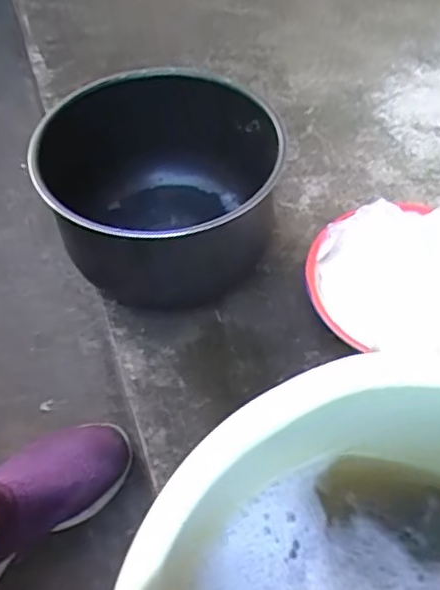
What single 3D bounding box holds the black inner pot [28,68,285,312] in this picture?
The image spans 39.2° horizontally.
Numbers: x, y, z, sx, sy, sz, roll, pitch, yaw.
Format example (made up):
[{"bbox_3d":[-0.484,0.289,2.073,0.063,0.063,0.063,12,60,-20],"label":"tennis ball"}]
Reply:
[{"bbox_3d":[-0.050,-0.099,0.636,0.236,0.152,0.229,-16,53,-8],"label":"black inner pot"}]

